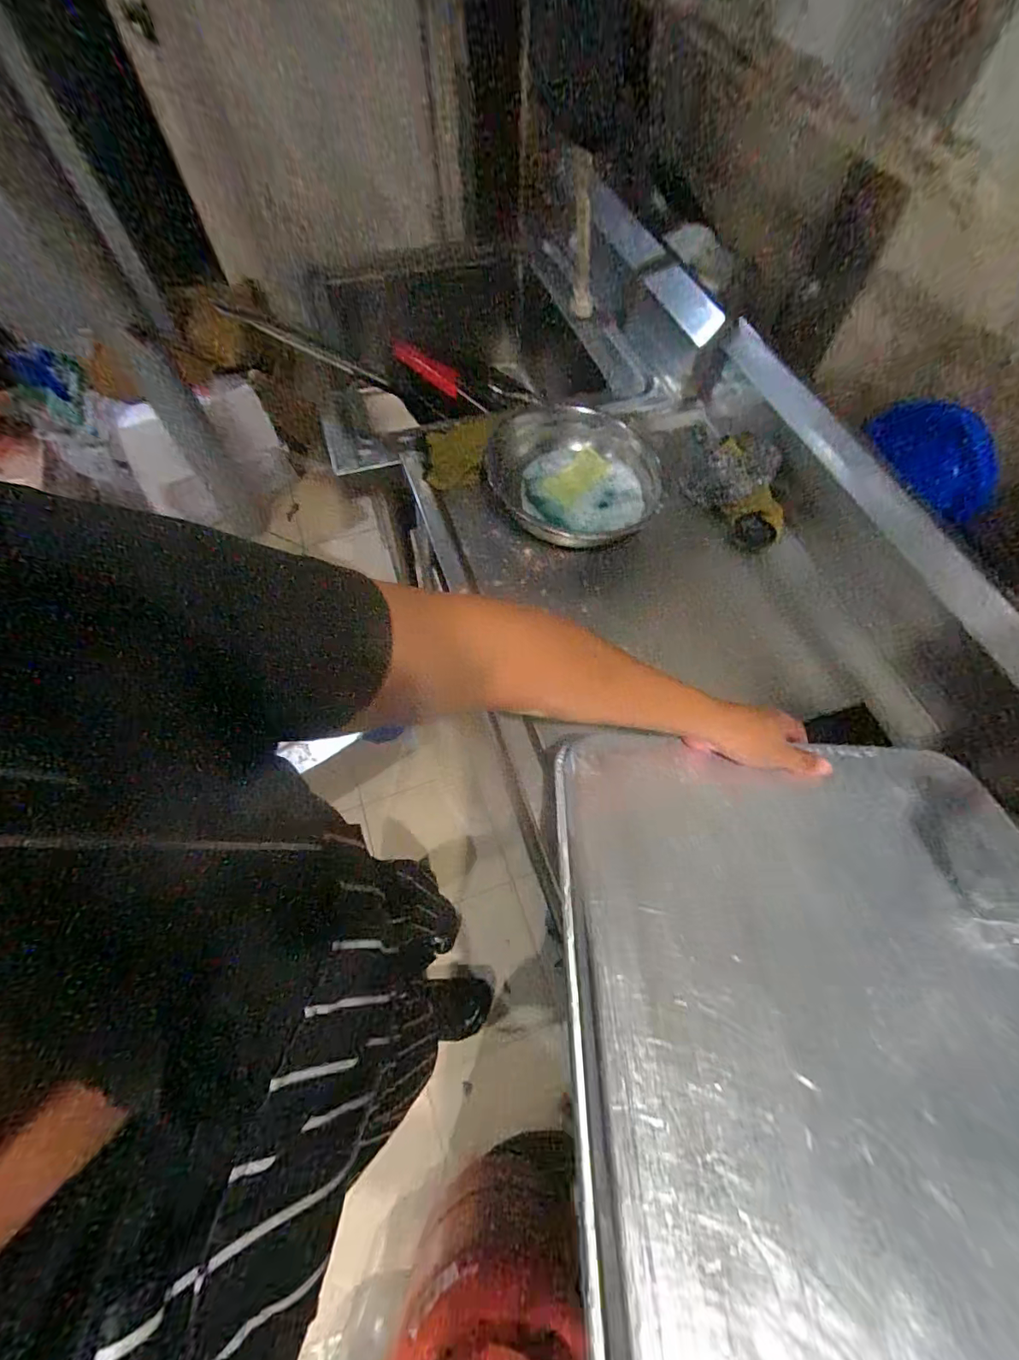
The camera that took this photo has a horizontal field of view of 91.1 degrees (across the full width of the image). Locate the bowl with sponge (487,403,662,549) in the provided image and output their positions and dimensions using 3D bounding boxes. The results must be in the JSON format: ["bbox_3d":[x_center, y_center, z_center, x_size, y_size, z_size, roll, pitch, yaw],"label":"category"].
[{"bbox_3d":[0.096,-0.291,0.710,0.204,0.089,0.181,-2,64,-1],"label":"bowl with sponge"}]

